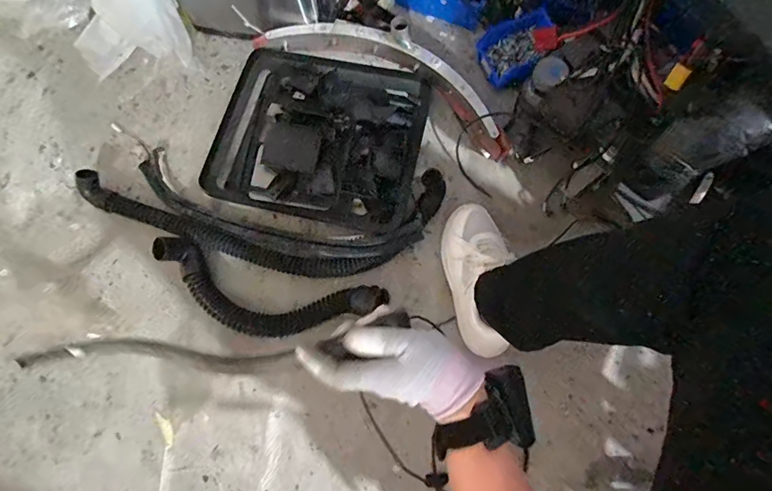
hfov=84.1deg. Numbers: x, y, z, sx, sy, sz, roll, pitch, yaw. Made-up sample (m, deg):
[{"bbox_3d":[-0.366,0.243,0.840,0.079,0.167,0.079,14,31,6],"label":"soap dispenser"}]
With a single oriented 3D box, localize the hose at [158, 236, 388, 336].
[{"bbox_3d":[-0.215,0.093,0.762,0.429,0.053,0.135,14,76,4],"label":"hose"}]

